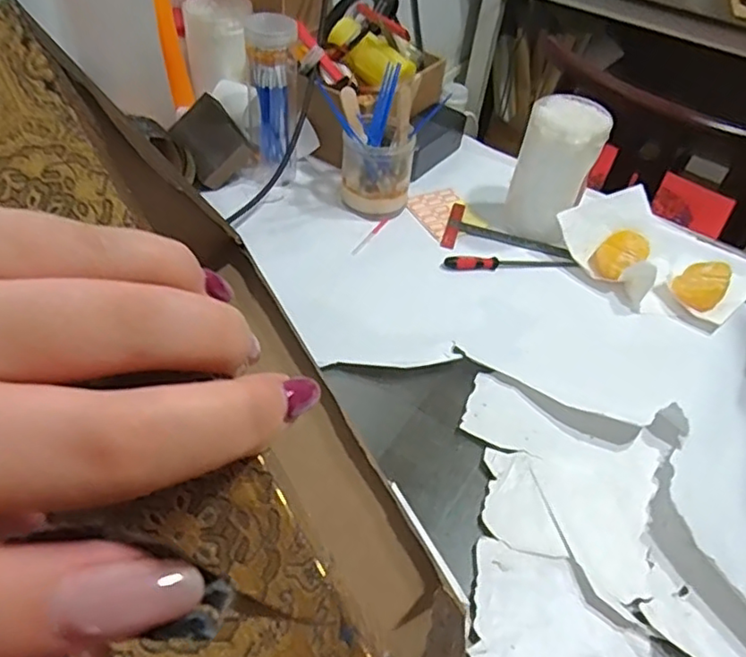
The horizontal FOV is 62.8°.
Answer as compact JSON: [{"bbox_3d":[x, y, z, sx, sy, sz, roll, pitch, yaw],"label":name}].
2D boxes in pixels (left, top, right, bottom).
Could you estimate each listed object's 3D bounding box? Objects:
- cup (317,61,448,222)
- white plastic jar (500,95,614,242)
[{"bbox_3d":[0.008,-0.215,0.718,0.100,0.133,0.105,-27,56,-27],"label":"cup"},{"bbox_3d":[0.209,-0.184,0.700,0.082,0.144,0.082,4,48,-4],"label":"white plastic jar"}]

